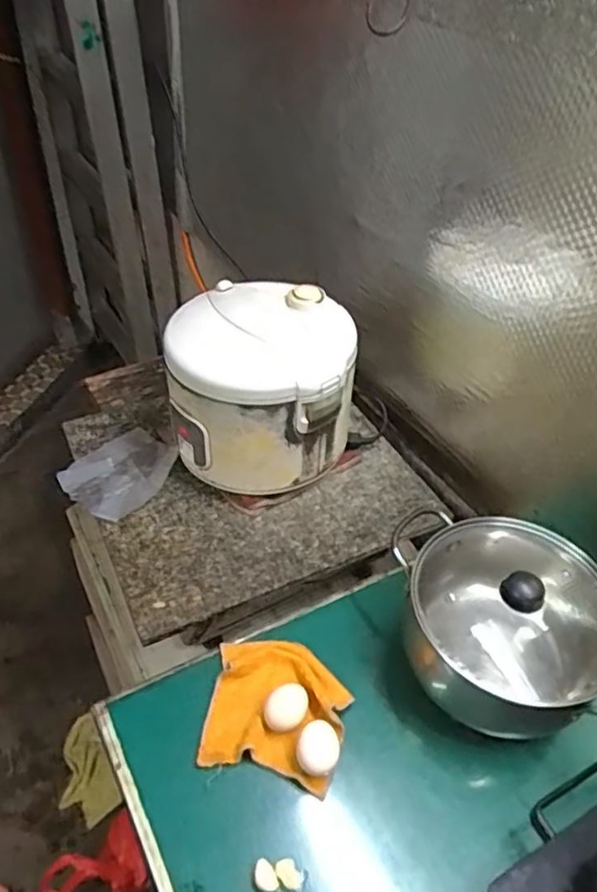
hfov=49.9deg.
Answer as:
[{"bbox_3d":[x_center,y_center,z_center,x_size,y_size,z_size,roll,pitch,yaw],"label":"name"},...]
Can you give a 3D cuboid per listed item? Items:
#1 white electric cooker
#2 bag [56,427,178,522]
[{"bbox_3d":[-0.050,-0.080,0.905,0.247,0.220,0.213,4,44,-2],"label":"white electric cooker"},{"bbox_3d":[-0.265,0.037,0.975,0.140,0.031,0.159,31,49,24],"label":"bag"}]

